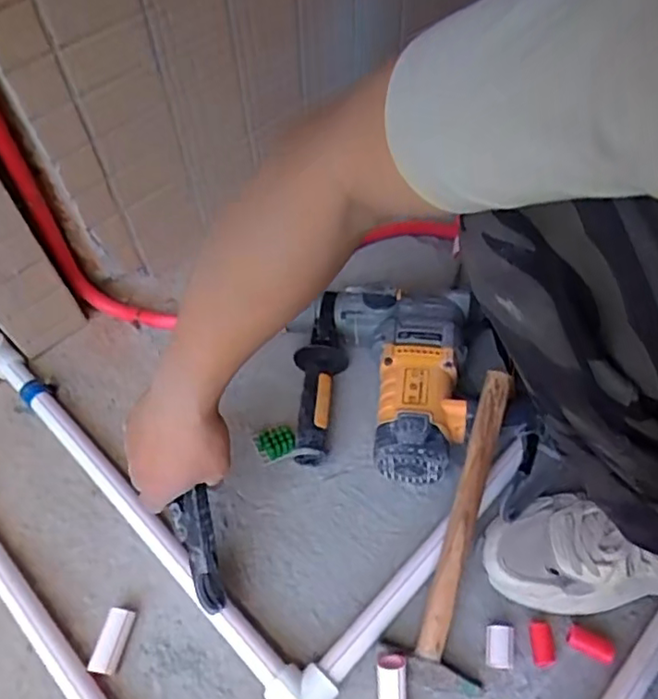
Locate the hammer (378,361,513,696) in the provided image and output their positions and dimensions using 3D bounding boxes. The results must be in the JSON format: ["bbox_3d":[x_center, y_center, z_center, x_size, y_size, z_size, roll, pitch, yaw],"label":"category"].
[{"bbox_3d":[0.140,0.170,0.622,0.082,0.034,0.309,15,73,9],"label":"hammer"}]

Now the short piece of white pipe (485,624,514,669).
[{"bbox_3d":[0.165,0.286,0.589,0.025,0.024,0.036,3,56,2],"label":"short piece of white pipe"}]

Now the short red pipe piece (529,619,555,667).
[{"bbox_3d":[0.204,0.282,0.588,0.021,0.022,0.039,0,56,-1],"label":"short red pipe piece"}]

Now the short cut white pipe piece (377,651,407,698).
[{"bbox_3d":[0.057,0.313,0.557,0.026,0.030,0.062,1,80,0],"label":"short cut white pipe piece"}]

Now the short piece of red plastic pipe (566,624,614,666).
[{"bbox_3d":[0.252,0.282,0.586,0.040,0.016,0.024,25,59,16],"label":"short piece of red plastic pipe"}]

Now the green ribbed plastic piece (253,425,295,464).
[{"bbox_3d":[-0.063,0.110,0.723,0.044,0.029,0.040,-18,58,-12],"label":"green ribbed plastic piece"}]

